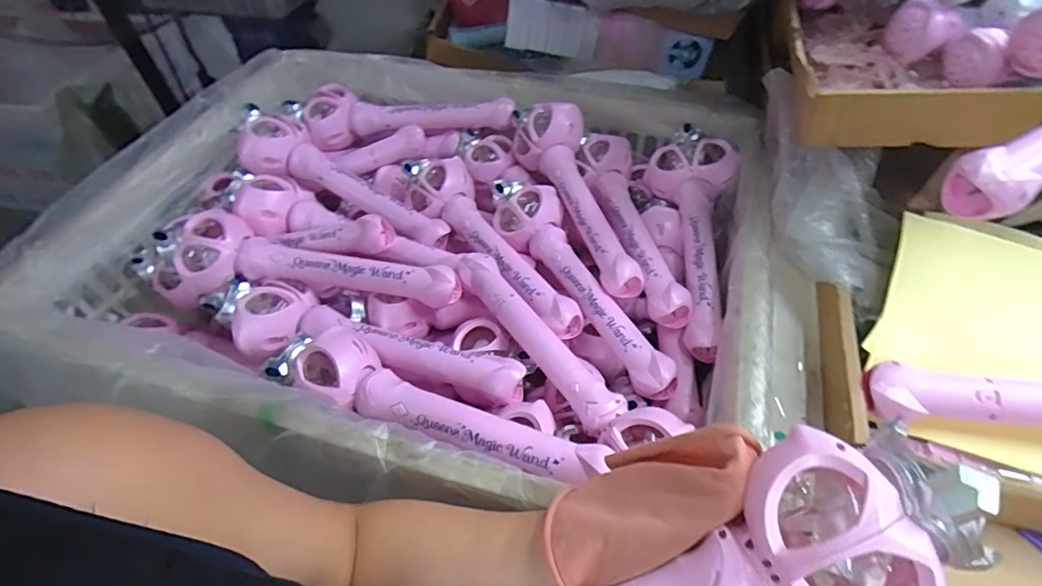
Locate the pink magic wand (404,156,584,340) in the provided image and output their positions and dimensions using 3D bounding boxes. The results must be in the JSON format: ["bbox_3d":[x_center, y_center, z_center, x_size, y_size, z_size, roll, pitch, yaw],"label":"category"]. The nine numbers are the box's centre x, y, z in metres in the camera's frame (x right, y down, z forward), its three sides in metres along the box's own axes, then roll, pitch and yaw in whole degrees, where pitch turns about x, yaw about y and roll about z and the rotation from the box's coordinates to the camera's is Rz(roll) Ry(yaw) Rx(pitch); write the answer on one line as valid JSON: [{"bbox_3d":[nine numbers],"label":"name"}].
[{"bbox_3d":[-0.055,-0.073,0.686,0.087,0.056,0.355,-26,54,-18],"label":"pink magic wand"}]

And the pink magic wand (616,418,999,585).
[{"bbox_3d":[0.072,0.177,0.291,0.337,0.061,0.086,-33,50,13],"label":"pink magic wand"}]

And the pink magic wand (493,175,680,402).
[{"bbox_3d":[0.063,-0.022,0.644,0.086,0.061,0.359,-22,52,-15],"label":"pink magic wand"}]

